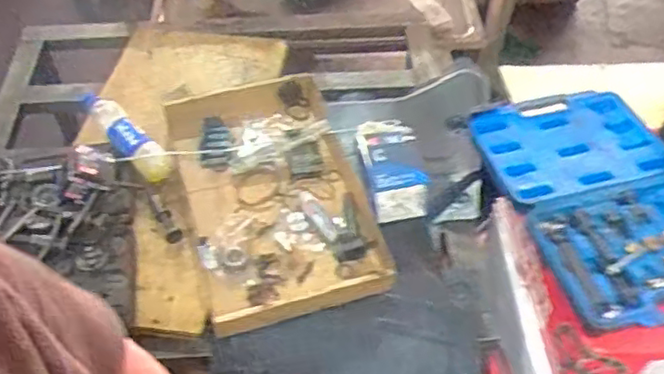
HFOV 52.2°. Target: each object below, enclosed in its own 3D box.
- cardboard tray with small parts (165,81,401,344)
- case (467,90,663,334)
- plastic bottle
[{"bbox_3d":[-0.120,0.002,1.282,0.309,0.074,0.566,-14,51,-11],"label":"cardboard tray with small parts"},{"bbox_3d":[0.426,0.011,1.048,0.278,0.036,0.442,-13,51,-10],"label":"case"},{"bbox_3d":[-0.413,-0.094,1.356,0.071,0.075,0.270,-33,57,-24],"label":"plastic bottle"}]

